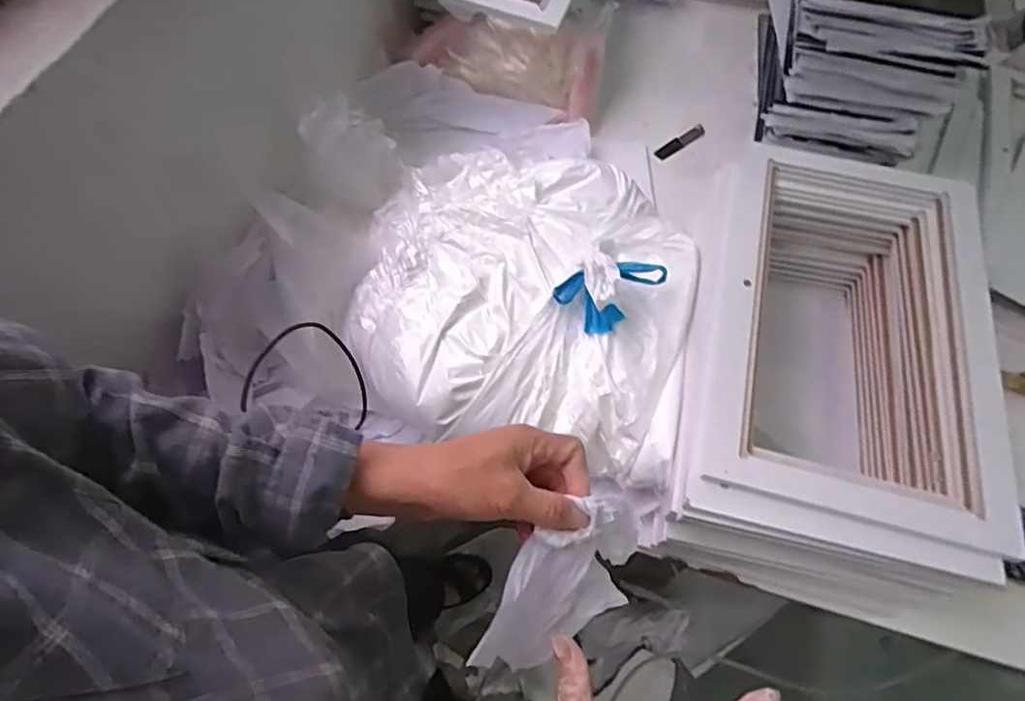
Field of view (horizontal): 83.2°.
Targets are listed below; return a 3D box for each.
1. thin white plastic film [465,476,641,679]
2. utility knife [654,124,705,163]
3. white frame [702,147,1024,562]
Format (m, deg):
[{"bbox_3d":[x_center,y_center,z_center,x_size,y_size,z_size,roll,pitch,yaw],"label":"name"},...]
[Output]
[{"bbox_3d":[0.037,0.172,0.421,0.152,0.089,0.024,-44,29,-9],"label":"thin white plastic film"},{"bbox_3d":[0.262,-0.325,0.901,0.092,0.012,0.021,-33,66,-16],"label":"utility knife"},{"bbox_3d":[0.344,-0.037,0.579,0.267,0.018,0.422,13,63,8],"label":"white frame"}]

